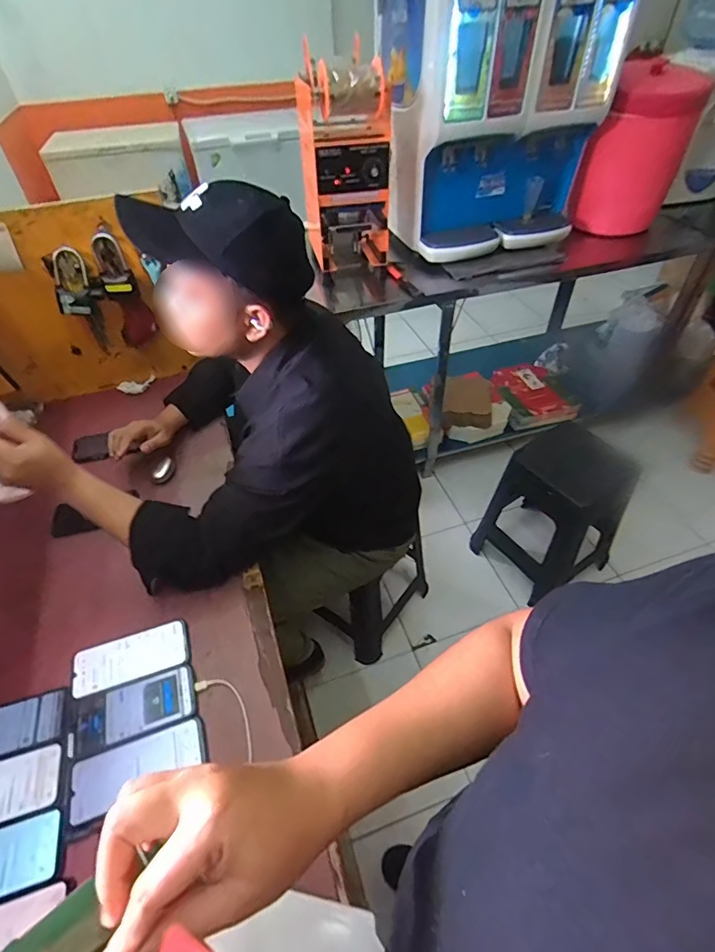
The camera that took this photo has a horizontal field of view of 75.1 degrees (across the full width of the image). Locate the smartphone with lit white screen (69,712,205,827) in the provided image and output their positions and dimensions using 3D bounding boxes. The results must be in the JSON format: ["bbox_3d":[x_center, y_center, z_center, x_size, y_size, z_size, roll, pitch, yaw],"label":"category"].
[{"bbox_3d":[-0.287,0.378,0.610,0.168,0.008,0.074,-20,49,-15],"label":"smartphone with lit white screen"}]

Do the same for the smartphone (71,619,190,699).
[{"bbox_3d":[-0.345,0.276,0.709,0.167,0.007,0.080,-16,49,-12],"label":"smartphone"}]

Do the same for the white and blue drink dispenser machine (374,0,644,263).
[{"bbox_3d":[0.384,-1.030,1.348,0.578,0.635,0.364,-12,48,-8],"label":"white and blue drink dispenser machine"}]

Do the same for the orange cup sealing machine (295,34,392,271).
[{"bbox_3d":[-0.039,-0.876,1.324,0.235,0.467,0.312,-4,47,-2],"label":"orange cup sealing machine"}]

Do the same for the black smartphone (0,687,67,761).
[{"bbox_3d":[-0.490,0.353,0.643,0.158,0.007,0.079,-15,48,-11],"label":"black smartphone"}]

